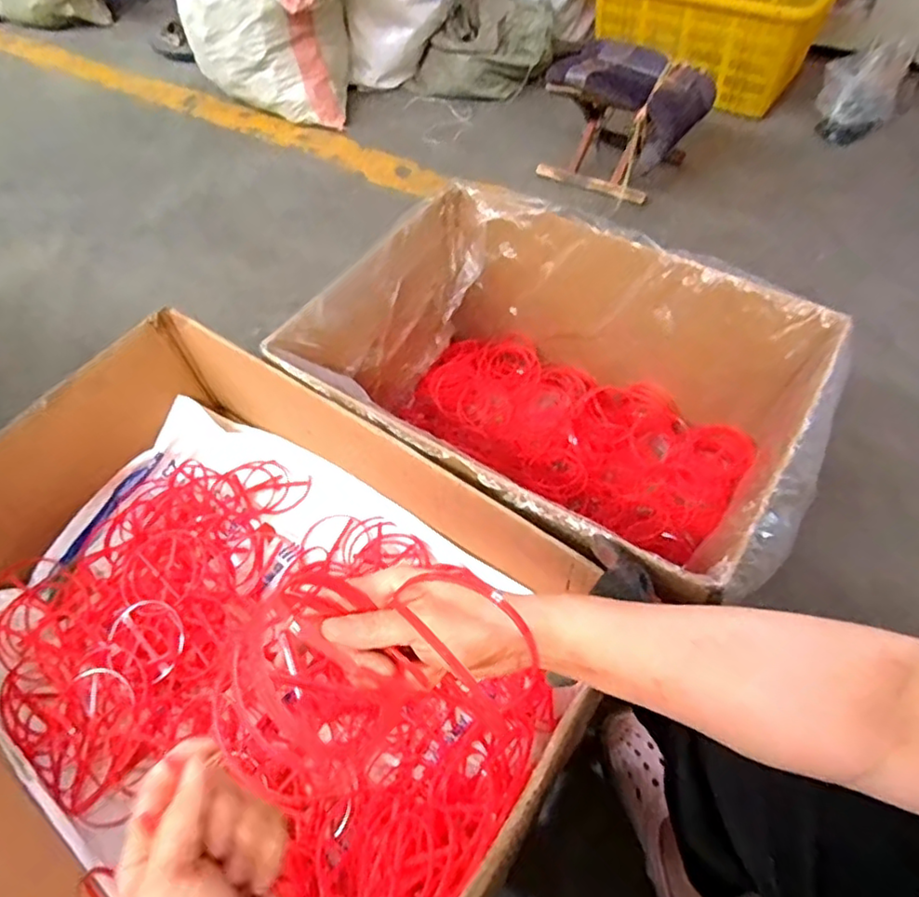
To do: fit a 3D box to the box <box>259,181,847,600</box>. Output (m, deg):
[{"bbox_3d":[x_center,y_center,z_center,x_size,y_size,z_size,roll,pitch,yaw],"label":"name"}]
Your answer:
[{"bbox_3d":[0.136,-0.039,0.875,0.611,0.316,0.454,28,59,21],"label":"box"}]

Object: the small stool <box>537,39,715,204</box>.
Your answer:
[{"bbox_3d":[0.403,-0.794,1.509,0.330,0.246,0.290,28,59,21],"label":"small stool"}]

